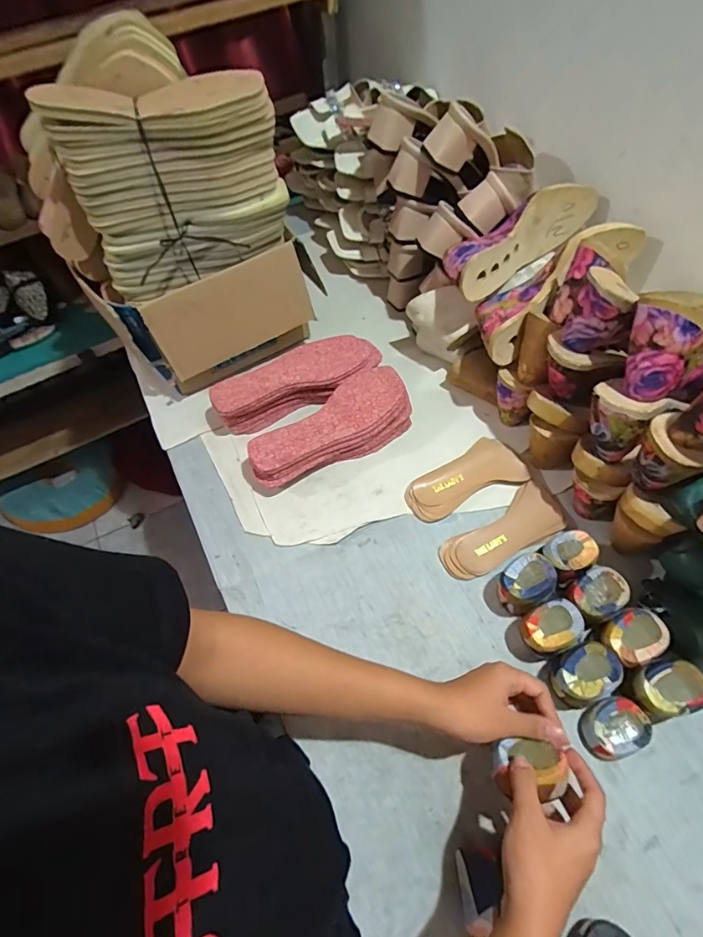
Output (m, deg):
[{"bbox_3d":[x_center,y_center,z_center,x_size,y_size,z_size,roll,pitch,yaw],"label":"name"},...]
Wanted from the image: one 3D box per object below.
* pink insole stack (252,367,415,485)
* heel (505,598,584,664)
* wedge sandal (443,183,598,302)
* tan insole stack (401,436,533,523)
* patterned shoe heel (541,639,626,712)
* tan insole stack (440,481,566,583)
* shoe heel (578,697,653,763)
[{"bbox_3d":[-0.031,-0.055,0.673,0.241,0.067,0.091,-27,61,-14],"label":"pink insole stack"},{"bbox_3d":[0.215,0.182,0.517,0.063,0.071,0.052,-9,58,-4],"label":"heel"},{"bbox_3d":[0.221,-0.320,0.638,0.230,0.079,0.078,-32,62,-15],"label":"wedge sandal"},{"bbox_3d":[0.154,0.015,0.643,0.163,0.030,0.072,-22,60,-12],"label":"tan insole stack"},{"bbox_3d":[0.241,0.220,0.490,0.058,0.074,0.054,-22,60,-12],"label":"patterned shoe heel"},{"bbox_3d":[0.196,0.088,0.606,0.169,0.017,0.070,-31,62,-16],"label":"tan insole stack"},{"bbox_3d":[0.273,0.271,0.481,0.064,0.039,0.057,-11,59,-5],"label":"shoe heel"}]

